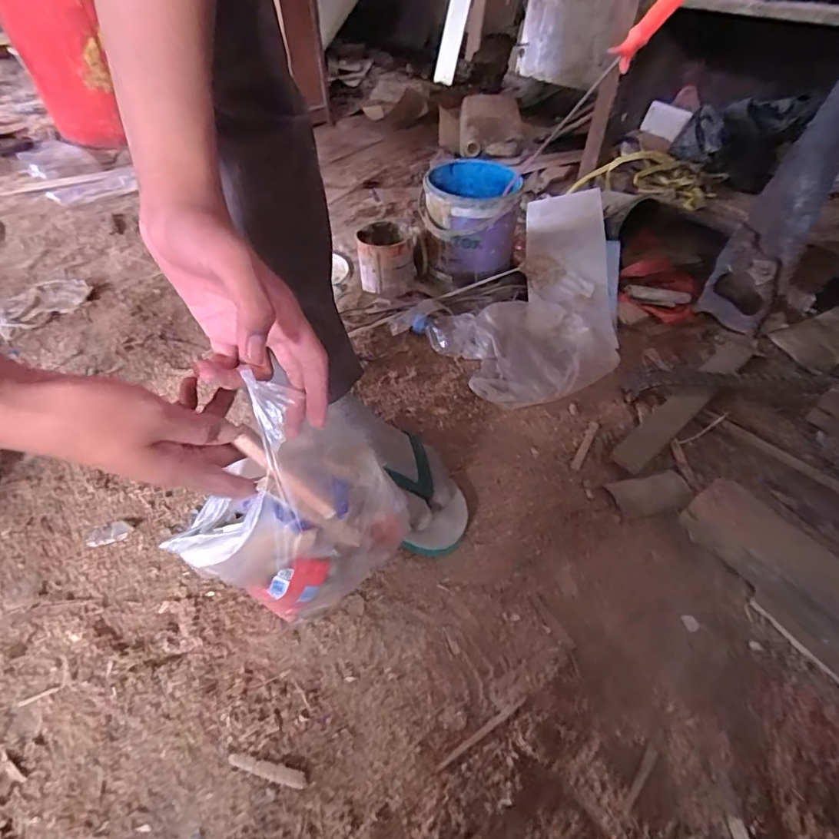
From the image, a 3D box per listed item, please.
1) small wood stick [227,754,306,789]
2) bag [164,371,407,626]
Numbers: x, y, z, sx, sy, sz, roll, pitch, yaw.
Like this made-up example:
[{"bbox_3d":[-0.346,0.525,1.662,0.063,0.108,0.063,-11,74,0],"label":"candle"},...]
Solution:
[{"bbox_3d":[-0.130,0.298,0.423,0.069,0.004,0.012,12,46,8],"label":"small wood stick"},{"bbox_3d":[-0.117,0.071,0.444,0.180,0.229,0.121,-30,54,-29],"label":"bag"}]

